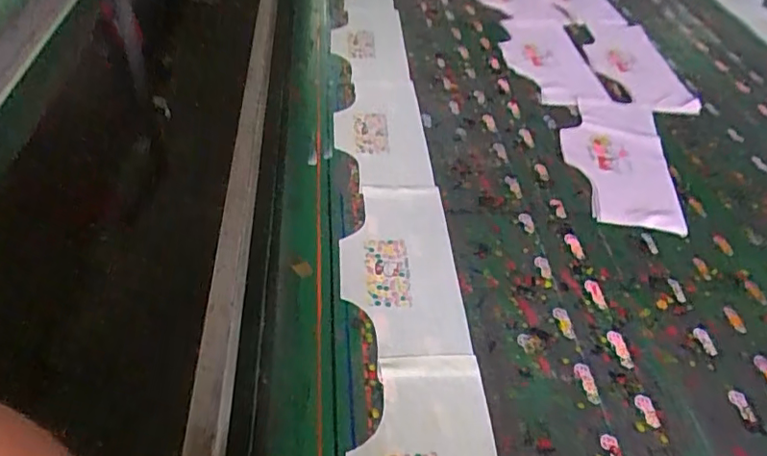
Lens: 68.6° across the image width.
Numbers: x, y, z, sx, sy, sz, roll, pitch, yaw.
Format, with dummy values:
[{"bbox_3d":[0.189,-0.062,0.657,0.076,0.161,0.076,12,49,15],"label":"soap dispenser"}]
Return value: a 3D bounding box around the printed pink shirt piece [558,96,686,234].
[{"bbox_3d":[0.349,-0.112,0.853,0.151,0.010,0.324,11,42,6],"label":"printed pink shirt piece"}]

